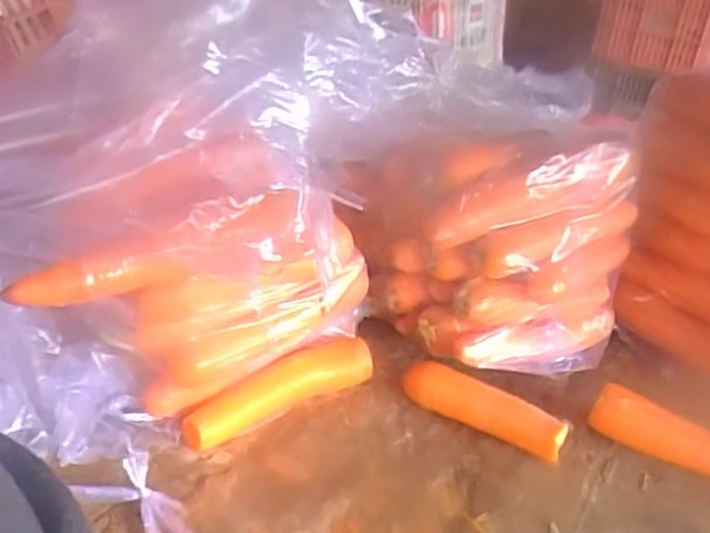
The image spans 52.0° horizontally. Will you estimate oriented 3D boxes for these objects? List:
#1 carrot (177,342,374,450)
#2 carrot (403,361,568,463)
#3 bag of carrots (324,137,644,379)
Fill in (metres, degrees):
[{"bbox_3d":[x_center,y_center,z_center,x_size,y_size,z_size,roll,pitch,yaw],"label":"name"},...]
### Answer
[{"bbox_3d":[-0.071,0.119,0.694,0.193,0.045,0.033,-19,37,-33],"label":"carrot"},{"bbox_3d":[0.121,0.136,0.689,0.152,0.036,0.042,21,34,27],"label":"carrot"},{"bbox_3d":[0.122,-0.018,0.747,0.306,0.196,0.146,12,31,13],"label":"bag of carrots"}]

